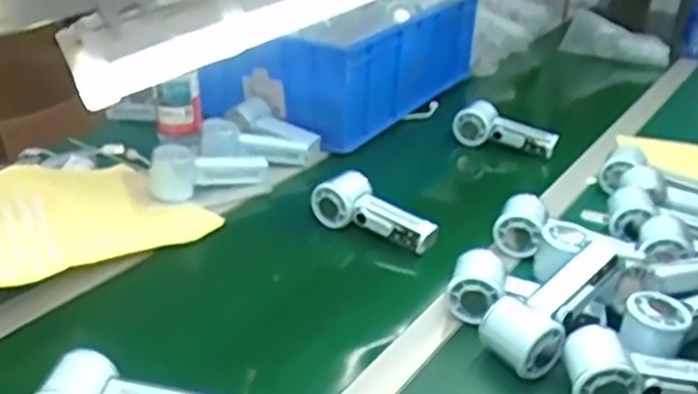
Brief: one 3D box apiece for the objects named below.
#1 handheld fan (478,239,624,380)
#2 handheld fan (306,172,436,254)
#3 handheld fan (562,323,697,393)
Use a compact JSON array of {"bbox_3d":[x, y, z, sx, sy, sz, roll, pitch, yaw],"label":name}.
[{"bbox_3d":[0.193,0.095,0.681,0.073,0.047,0.163,25,48,36],"label":"handheld fan"},{"bbox_3d":[0.030,0.014,0.859,0.153,0.059,0.041,18,32,27],"label":"handheld fan"},{"bbox_3d":[0.266,0.156,0.615,0.152,0.052,0.056,5,28,5],"label":"handheld fan"}]

